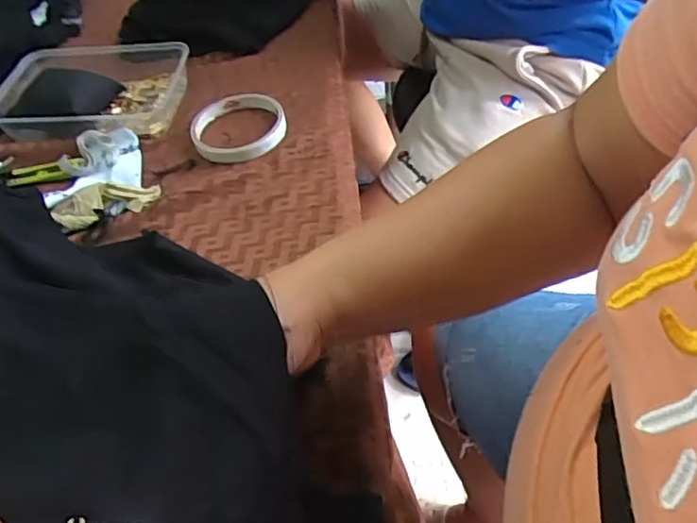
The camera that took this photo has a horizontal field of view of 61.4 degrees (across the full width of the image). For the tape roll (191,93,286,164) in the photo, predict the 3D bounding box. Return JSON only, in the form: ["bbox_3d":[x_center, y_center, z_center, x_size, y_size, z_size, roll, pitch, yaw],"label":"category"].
[{"bbox_3d":[-0.101,-0.127,0.534,0.083,0.017,0.093,-16,49,-5],"label":"tape roll"}]

